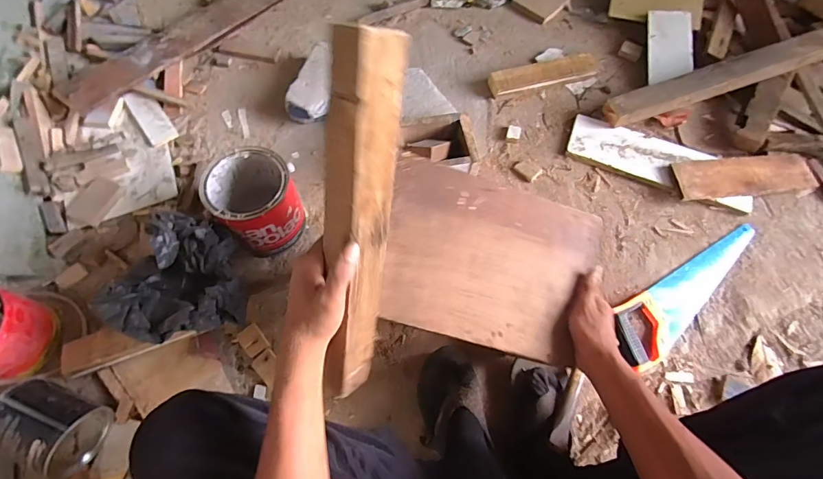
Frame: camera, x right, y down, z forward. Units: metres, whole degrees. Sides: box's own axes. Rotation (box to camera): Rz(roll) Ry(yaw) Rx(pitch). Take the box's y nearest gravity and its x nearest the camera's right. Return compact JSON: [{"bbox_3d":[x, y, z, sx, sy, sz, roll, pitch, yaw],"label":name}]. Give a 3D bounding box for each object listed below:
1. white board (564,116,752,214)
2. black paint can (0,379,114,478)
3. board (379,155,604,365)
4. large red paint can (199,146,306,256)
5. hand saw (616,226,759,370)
[{"bbox_3d":[0.562,-0.174,0.936,0.400,0.025,0.125,19,68,6],"label":"white board"},{"bbox_3d":[-0.562,0.286,0.634,0.125,0.089,0.105,22,69,8],"label":"black paint can"},{"bbox_3d":[0.108,0.027,0.561,0.292,0.008,0.219,16,76,-9],"label":"board"},{"bbox_3d":[-0.291,-0.068,0.789,0.143,0.156,0.157,1,66,-1],"label":"large red paint can"},{"bbox_3d":[0.569,0.105,0.818,0.409,0.024,0.114,-28,71,-12],"label":"hand saw"}]

